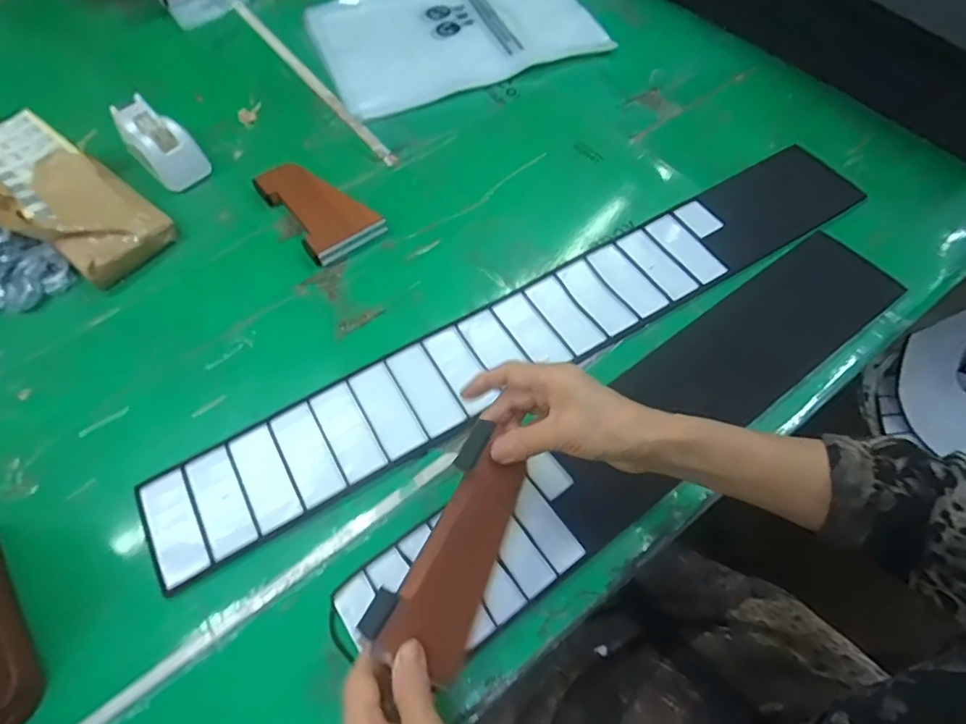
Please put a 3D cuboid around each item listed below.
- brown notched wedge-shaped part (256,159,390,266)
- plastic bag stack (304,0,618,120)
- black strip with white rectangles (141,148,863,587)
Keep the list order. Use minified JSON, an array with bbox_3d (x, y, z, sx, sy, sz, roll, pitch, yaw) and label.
[{"bbox_3d":[-0.182,-0.169,0.571,0.079,0.019,0.152,-38,64,-18],"label":"brown notched wedge-shaped part"},{"bbox_3d":[-0.046,-0.472,0.742,0.356,0.020,0.281,-21,60,-9],"label":"plastic bag stack"},{"bbox_3d":[0.060,-0.037,0.492,0.725,0.005,0.099,-29,62,-13],"label":"black strip with white rectangles"}]

